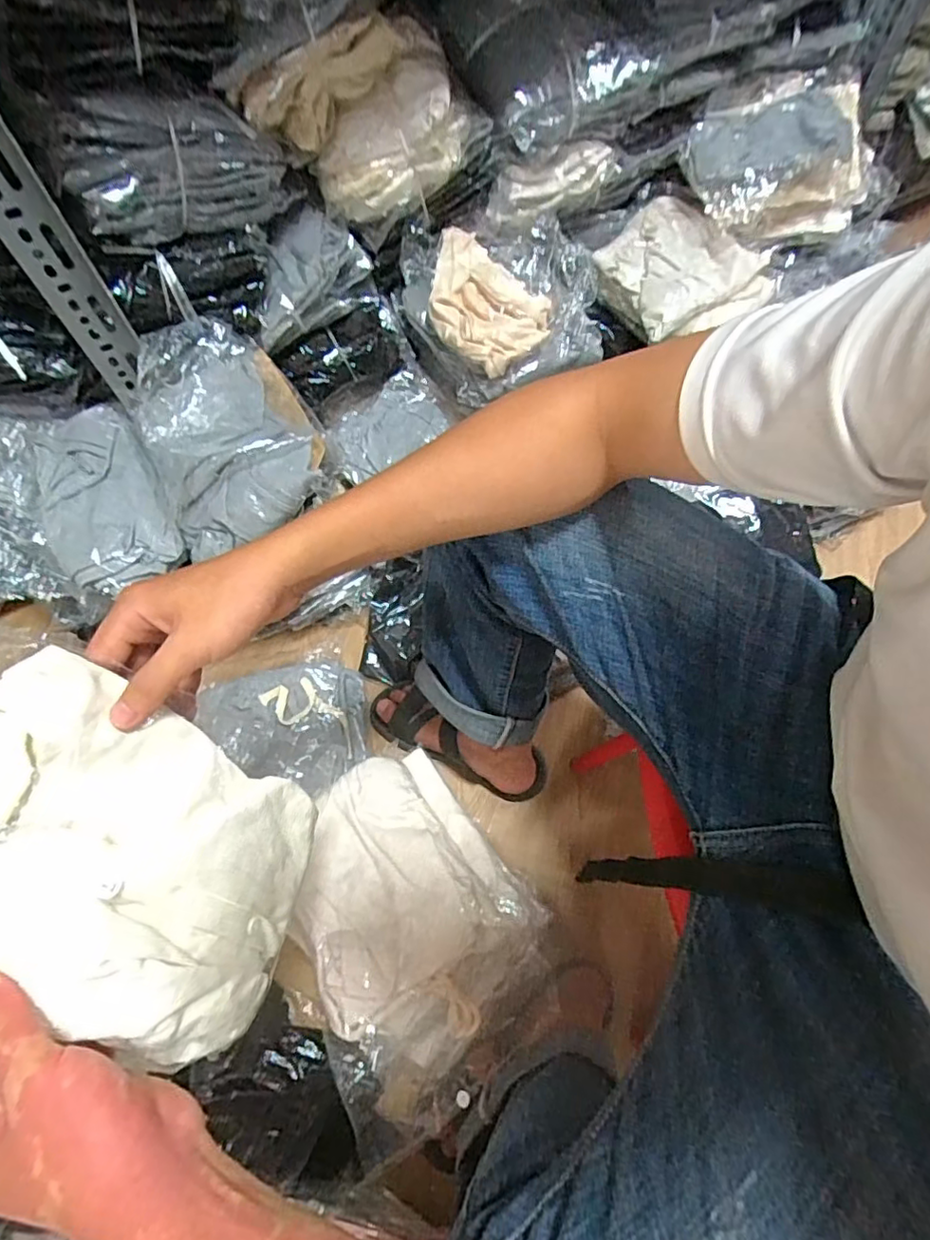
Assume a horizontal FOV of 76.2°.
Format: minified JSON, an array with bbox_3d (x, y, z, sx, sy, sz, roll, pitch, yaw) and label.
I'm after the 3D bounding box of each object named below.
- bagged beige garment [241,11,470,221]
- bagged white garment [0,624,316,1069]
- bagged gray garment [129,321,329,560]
[{"bbox_3d":[-0.123,-0.588,0.703,0.241,0.166,0.097,-22,66,-8],"label":"bagged beige garment"},{"bbox_3d":[-0.196,0.143,0.349,0.032,0.246,0.203,-10,59,44],"label":"bagged white garment"},{"bbox_3d":[-0.287,-0.230,0.715,0.194,0.084,0.279,-24,66,-9],"label":"bagged gray garment"}]

